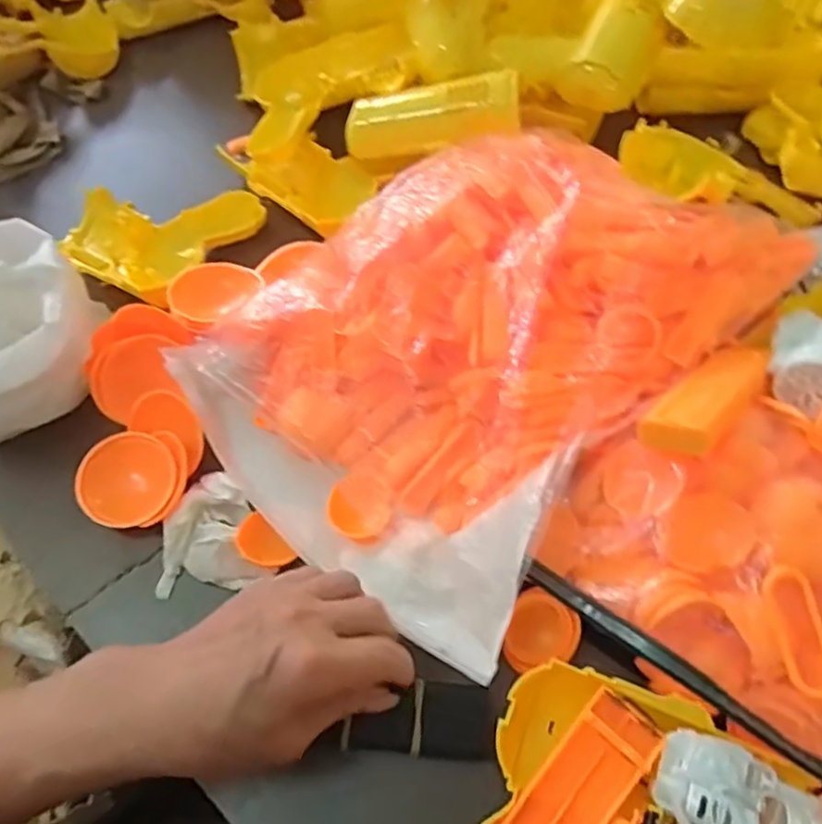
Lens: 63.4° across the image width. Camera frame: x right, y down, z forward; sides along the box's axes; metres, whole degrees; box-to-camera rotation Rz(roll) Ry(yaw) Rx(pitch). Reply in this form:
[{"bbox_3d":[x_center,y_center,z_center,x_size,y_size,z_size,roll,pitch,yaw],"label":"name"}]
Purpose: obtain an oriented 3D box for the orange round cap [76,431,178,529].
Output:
[{"bbox_3d":[-0.163,0.038,0.381,0.053,0.005,0.054,1,67,-2],"label":"orange round cap"}]

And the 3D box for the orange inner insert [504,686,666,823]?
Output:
[{"bbox_3d":[0.064,0.173,0.287,0.108,0.017,0.034,-45,66,-11],"label":"orange inner insert"}]

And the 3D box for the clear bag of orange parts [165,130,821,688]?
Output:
[{"bbox_3d":[0.056,-0.056,0.383,0.344,0.068,0.239,-39,65,-17],"label":"clear bag of orange parts"}]

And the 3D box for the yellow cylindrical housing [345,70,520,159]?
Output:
[{"bbox_3d":[0.014,-0.212,0.481,0.126,0.032,0.032,-5,59,17],"label":"yellow cylindrical housing"}]

